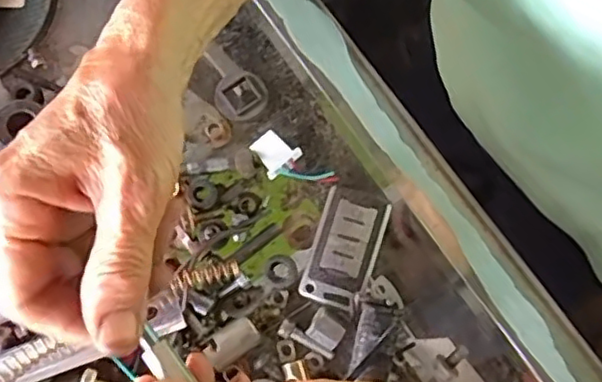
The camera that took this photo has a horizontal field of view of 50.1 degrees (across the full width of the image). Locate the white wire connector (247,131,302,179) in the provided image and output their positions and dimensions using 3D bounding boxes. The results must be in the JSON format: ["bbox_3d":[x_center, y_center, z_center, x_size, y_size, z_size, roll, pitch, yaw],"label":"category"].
[{"bbox_3d":[-0.014,-0.021,0.328,0.021,0.005,0.021,-39,80,-8],"label":"white wire connector"}]

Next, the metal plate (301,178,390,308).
[{"bbox_3d":[0.022,0.027,0.316,0.030,0.004,0.059,19,78,5],"label":"metal plate"}]

